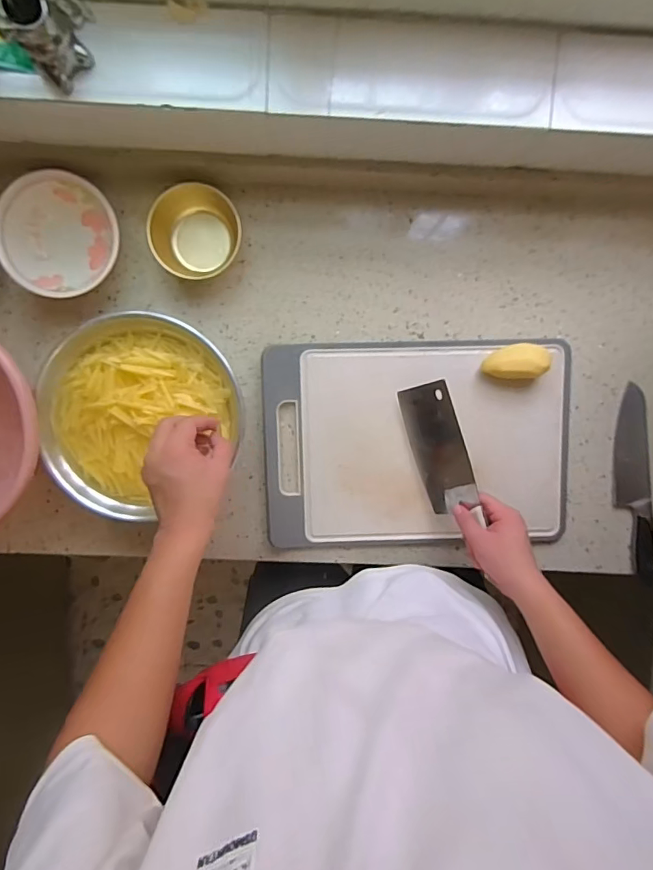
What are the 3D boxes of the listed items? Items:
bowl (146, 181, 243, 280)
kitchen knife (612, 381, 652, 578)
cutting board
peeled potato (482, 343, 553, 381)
[{"bbox_3d":[-0.172,-0.267,0.635,0.112,0.045,0.103,0,96,-1],"label":"bowl"},{"bbox_3d":[0.439,0.067,0.688,0.049,0.020,0.267,-5,96,0],"label":"kitchen knife"},{"bbox_3d":[0.128,0.013,0.680,0.419,0.020,0.282,-2,96,0],"label":"cutting board"},{"bbox_3d":[0.254,-0.098,0.653,0.082,0.052,0.046,-5,96,0],"label":"peeled potato"}]

